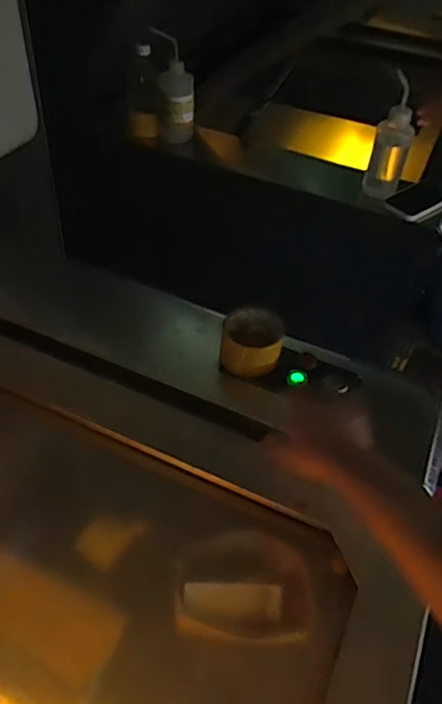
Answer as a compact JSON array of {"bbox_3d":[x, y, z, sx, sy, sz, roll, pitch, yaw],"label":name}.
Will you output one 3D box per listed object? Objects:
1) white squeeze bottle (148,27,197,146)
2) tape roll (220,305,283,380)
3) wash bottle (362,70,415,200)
[{"bbox_3d":[-0.096,-0.560,1.192,0.078,0.213,0.065,-11,48,-14],"label":"white squeeze bottle"},{"bbox_3d":[0.044,-0.014,0.773,0.085,0.047,0.088,2,47,-2],"label":"tape roll"},{"bbox_3d":[0.331,-0.394,1.065,0.072,0.221,0.068,15,48,10],"label":"wash bottle"}]

